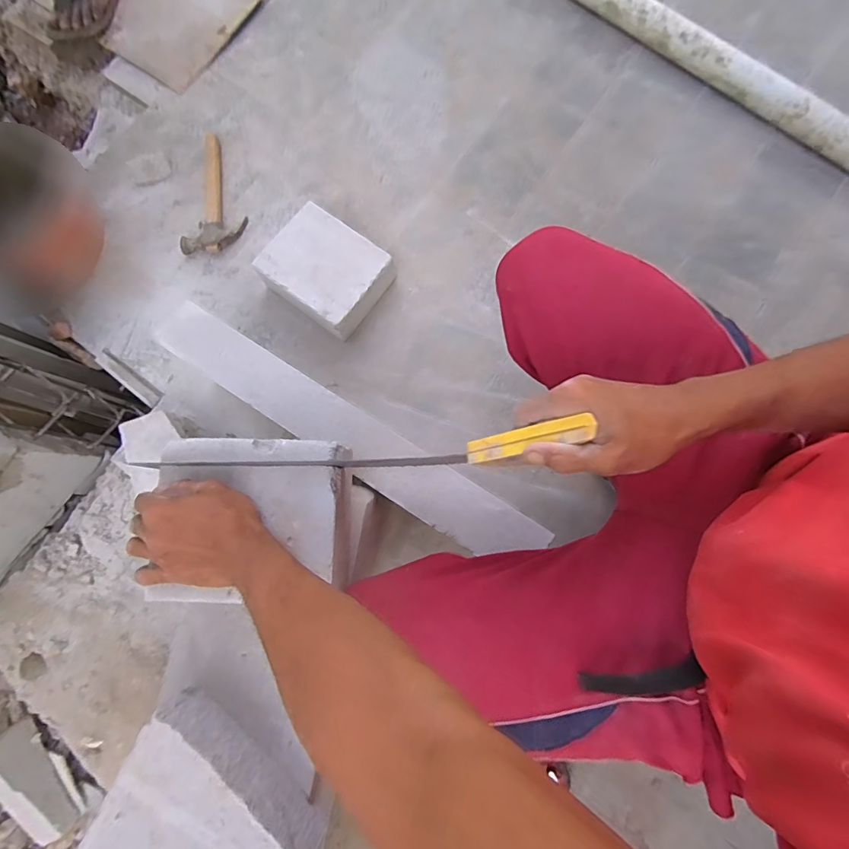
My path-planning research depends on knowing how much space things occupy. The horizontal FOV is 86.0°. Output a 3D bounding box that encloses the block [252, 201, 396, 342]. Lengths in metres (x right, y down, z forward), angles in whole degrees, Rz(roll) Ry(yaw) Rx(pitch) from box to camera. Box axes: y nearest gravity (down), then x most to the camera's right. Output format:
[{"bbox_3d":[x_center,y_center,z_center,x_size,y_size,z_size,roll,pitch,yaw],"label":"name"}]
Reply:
[{"bbox_3d":[-0.169,-0.269,0.819,0.212,0.090,0.169,41,83,3],"label":"block"}]

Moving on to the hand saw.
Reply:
[{"bbox_3d":[-0.084,0.029,0.456,0.467,0.073,0.029,-4,79,18],"label":"hand saw"}]

